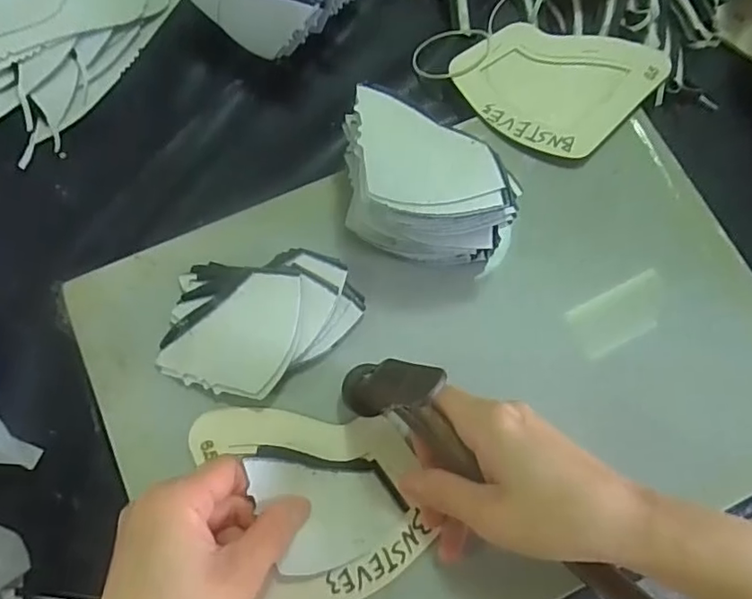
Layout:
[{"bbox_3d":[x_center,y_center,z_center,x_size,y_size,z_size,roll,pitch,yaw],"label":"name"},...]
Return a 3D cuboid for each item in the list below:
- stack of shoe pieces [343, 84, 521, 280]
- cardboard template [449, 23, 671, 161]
[{"bbox_3d":[0.025,-0.060,0.336,0.111,0.075,0.063,26,76,5],"label":"stack of shoe pieces"},{"bbox_3d":[0.127,-0.159,0.402,0.114,0.005,0.125,43,76,16],"label":"cardboard template"}]

